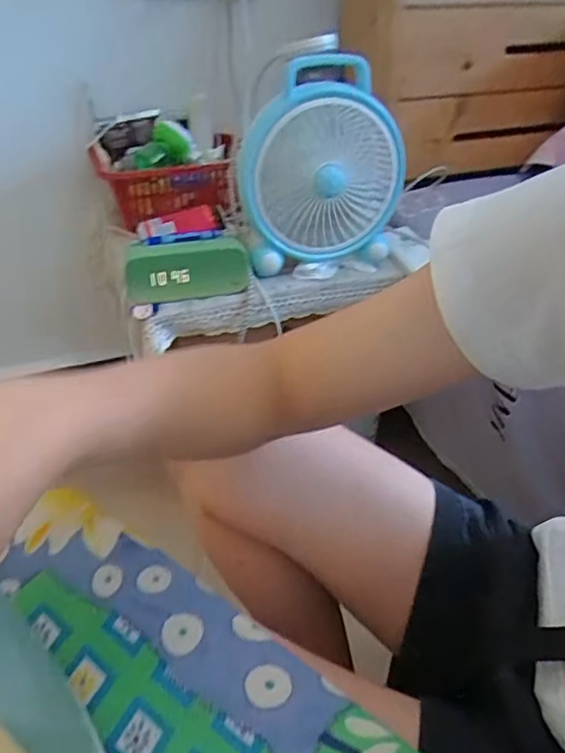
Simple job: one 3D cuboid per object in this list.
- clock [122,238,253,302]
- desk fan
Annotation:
[{"bbox_3d":[-0.123,-0.138,0.739,0.151,0.065,0.047,-11,37,-15],"label":"clock"},{"bbox_3d":[0.052,-0.259,0.731,0.197,0.242,0.082,-20,41,-26],"label":"desk fan"}]

